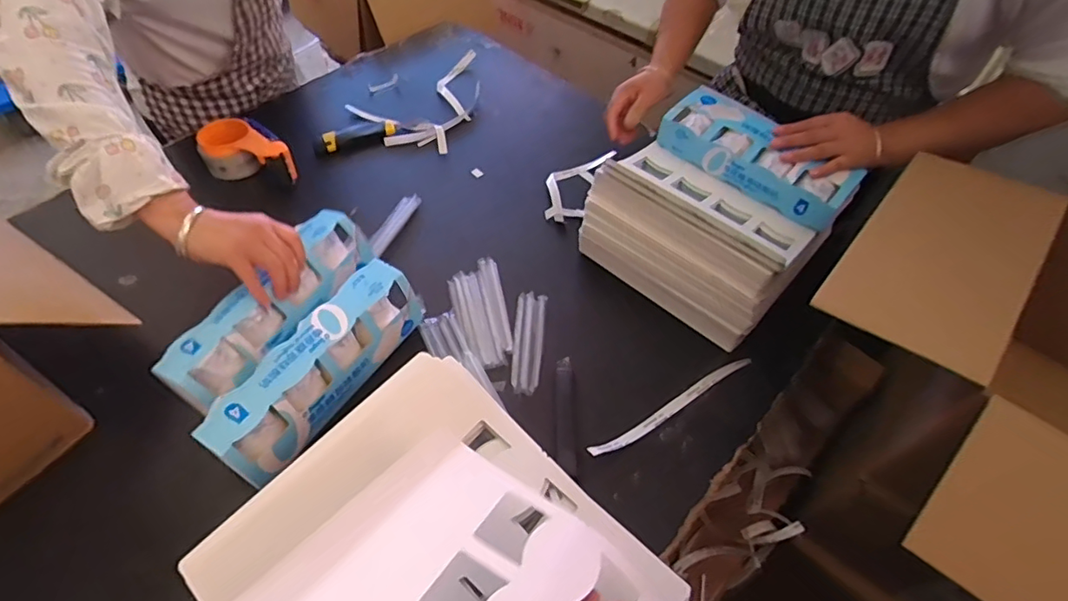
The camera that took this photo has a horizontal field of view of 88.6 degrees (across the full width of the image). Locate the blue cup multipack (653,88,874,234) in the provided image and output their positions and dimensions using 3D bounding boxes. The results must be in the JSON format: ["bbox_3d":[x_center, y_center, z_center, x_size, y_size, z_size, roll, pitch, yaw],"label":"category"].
[{"bbox_3d":[0.328,-0.218,0.813,0.278,0.067,0.106,36,60,21],"label":"blue cup multipack"}]

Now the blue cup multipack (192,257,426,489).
[{"bbox_3d":[-0.245,0.072,0.633,0.071,0.080,0.274,28,57,16],"label":"blue cup multipack"}]

